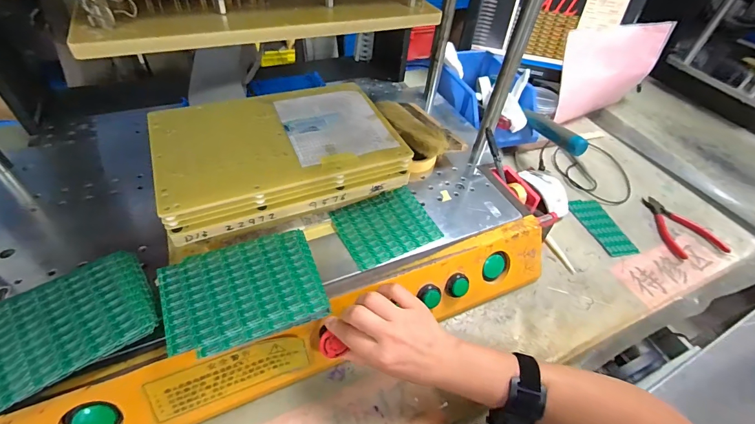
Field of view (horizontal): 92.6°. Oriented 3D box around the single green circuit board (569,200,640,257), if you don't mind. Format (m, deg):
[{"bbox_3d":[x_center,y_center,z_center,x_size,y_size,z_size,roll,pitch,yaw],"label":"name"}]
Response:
[{"bbox_3d":[0.403,0.025,0.647,0.066,0.006,0.127,-10,50,-16],"label":"single green circuit board"}]

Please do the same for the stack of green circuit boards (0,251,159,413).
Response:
[{"bbox_3d":[-0.293,0.108,0.322,0.162,0.021,0.103,-31,58,-30],"label":"stack of green circuit boards"}]

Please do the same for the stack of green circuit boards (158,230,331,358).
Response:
[{"bbox_3d":[-0.133,0.076,0.365,0.147,0.007,0.112,-16,52,-20],"label":"stack of green circuit boards"}]

